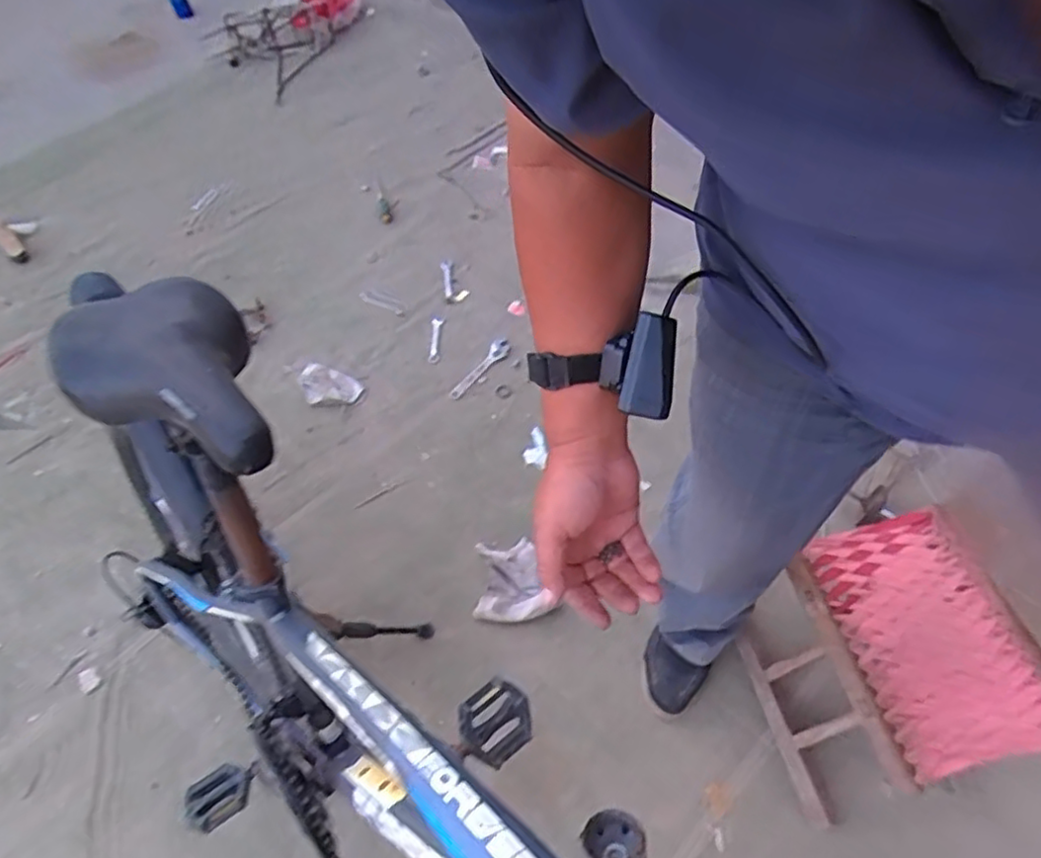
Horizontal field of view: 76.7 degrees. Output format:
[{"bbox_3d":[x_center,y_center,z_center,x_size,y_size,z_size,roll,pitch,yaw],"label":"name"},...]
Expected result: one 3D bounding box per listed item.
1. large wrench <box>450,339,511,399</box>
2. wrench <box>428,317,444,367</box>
[{"bbox_3d":[-0.086,-0.131,1.452,0.047,0.013,0.186,27,63,25],"label":"large wrench"},{"bbox_3d":[-0.194,-0.200,1.505,0.026,0.005,0.128,2,62,0],"label":"wrench"}]

